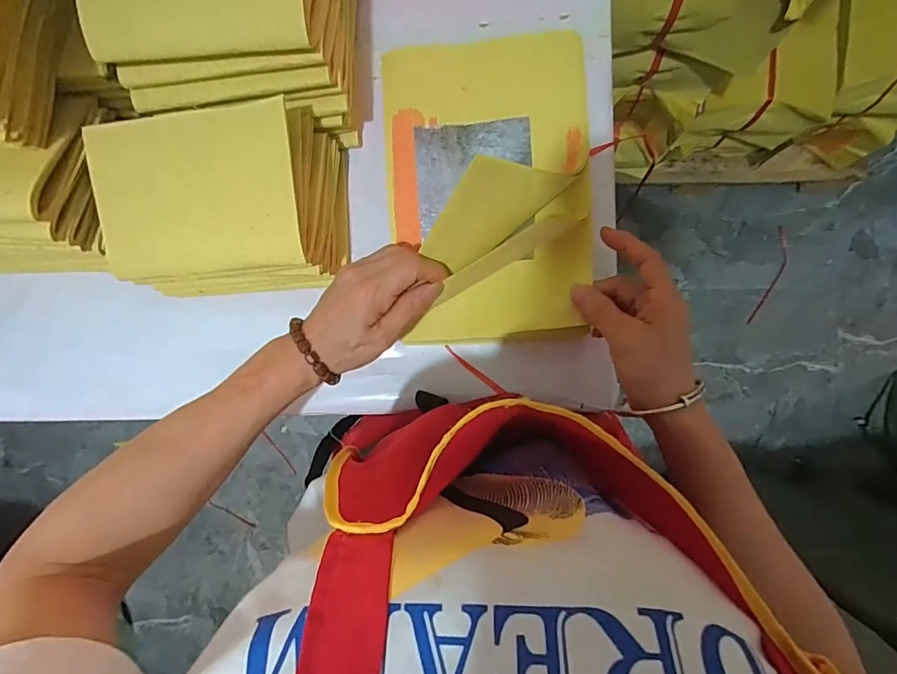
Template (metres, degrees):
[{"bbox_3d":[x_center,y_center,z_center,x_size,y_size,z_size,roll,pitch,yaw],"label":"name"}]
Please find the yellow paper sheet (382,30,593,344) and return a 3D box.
[{"bbox_3d":[0.030,-0.116,0.329,0.153,0.097,0.231,-4,90,3],"label":"yellow paper sheet"}]

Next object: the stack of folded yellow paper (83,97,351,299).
[{"bbox_3d":[-0.177,-0.102,0.367,0.171,0.090,0.120,-3,90,3],"label":"stack of folded yellow paper"}]

